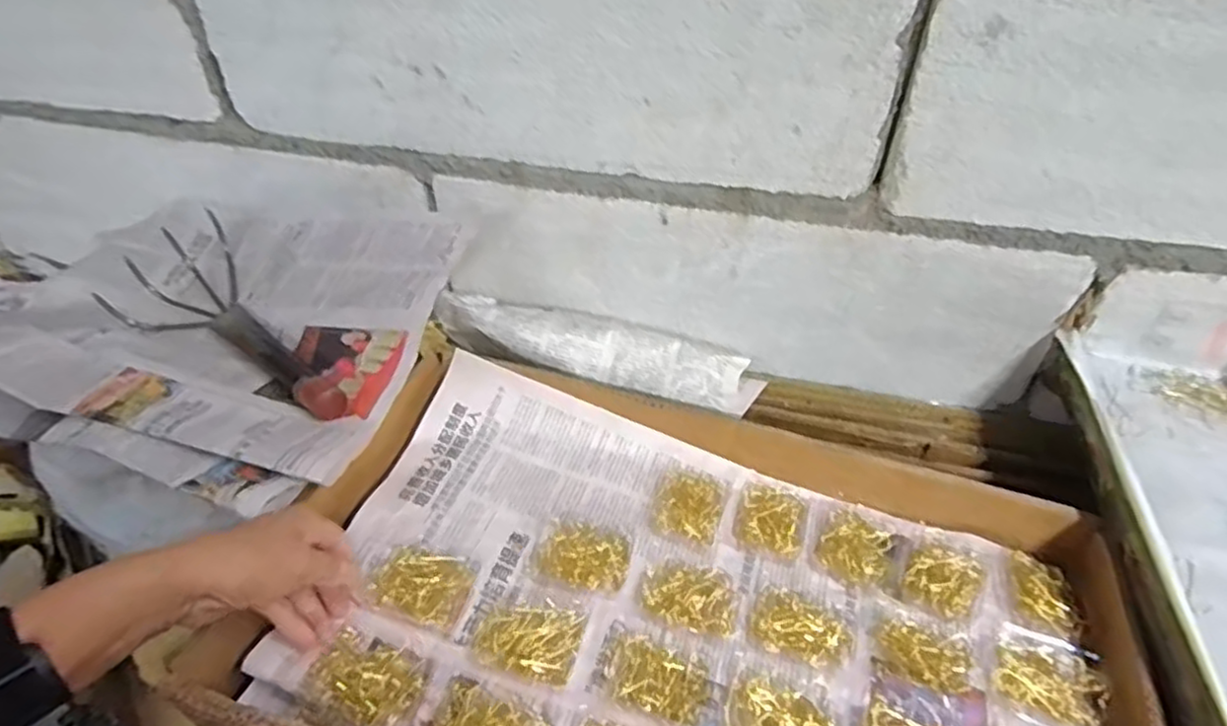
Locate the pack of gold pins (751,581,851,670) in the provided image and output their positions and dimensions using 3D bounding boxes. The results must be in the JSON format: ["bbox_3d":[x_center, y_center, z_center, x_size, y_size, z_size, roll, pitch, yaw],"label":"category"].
[{"bbox_3d":[0.136,0.189,0.498,0.067,0.011,0.045,18,47,18],"label":"pack of gold pins"}]

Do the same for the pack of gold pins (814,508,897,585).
[{"bbox_3d":[0.195,0.145,0.554,0.054,0.008,0.063,22,48,21],"label":"pack of gold pins"}]

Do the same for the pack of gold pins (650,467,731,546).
[{"bbox_3d":[0.064,0.112,0.566,0.053,0.016,0.067,14,45,14],"label":"pack of gold pins"}]

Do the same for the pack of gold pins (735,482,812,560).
[{"bbox_3d":[0.131,0.125,0.573,0.054,0.007,0.067,14,45,14],"label":"pack of gold pins"}]

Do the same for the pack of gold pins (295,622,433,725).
[{"bbox_3d":[-0.156,0.196,0.436,0.069,0.022,0.053,19,47,19],"label":"pack of gold pins"}]

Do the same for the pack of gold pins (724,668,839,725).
[{"bbox_3d":[0.111,0.231,0.450,0.072,0.016,0.052,16,46,16],"label":"pack of gold pins"}]

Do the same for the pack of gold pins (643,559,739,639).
[{"bbox_3d":[0.057,0.170,0.507,0.070,0.008,0.049,11,45,11],"label":"pack of gold pins"}]

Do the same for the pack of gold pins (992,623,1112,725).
[{"bbox_3d":[0.303,0.219,0.482,0.067,0.014,0.069,22,48,22],"label":"pack of gold pins"}]

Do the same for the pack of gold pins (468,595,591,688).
[{"bbox_3d":[-0.057,0.185,0.472,0.069,0.010,0.053,10,45,11],"label":"pack of gold pins"}]

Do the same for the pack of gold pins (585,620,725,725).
[{"bbox_3d":[0.030,0.210,0.461,0.085,0.017,0.055,16,46,16],"label":"pack of gold pins"}]

